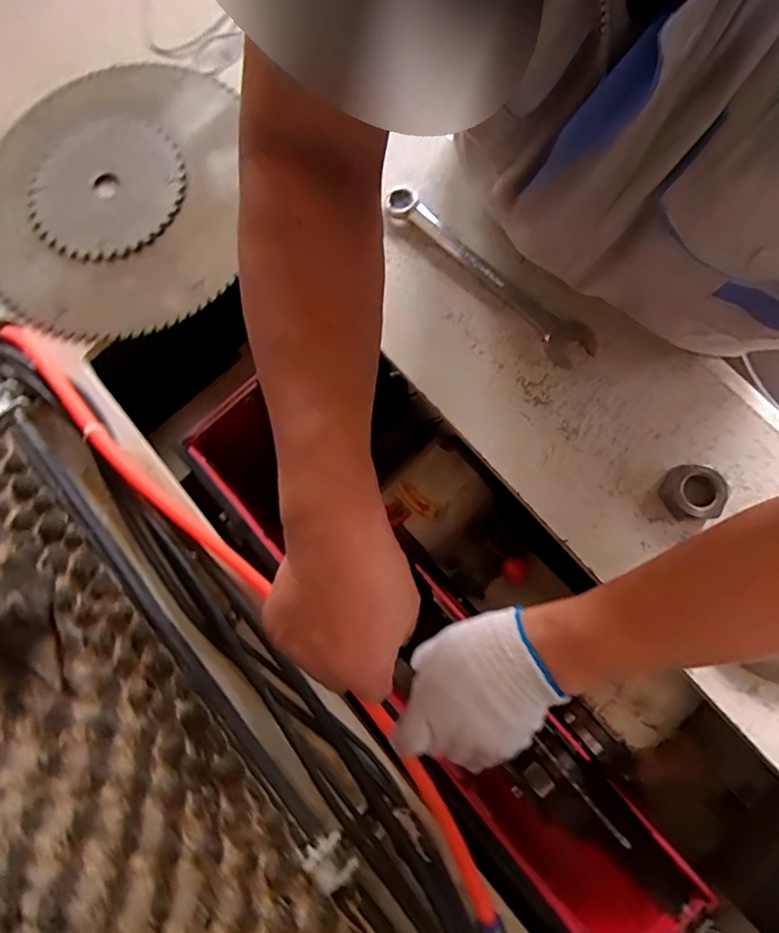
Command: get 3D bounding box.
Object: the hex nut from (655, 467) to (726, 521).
[{"bbox_3d":[0.255,0.023,0.444,0.044,0.027,0.041,12,81,6],"label":"hex nut"}]

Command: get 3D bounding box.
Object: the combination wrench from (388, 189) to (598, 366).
[{"bbox_3d":[0.092,-0.189,0.509,0.246,0.019,0.046,44,85,10],"label":"combination wrench"}]

